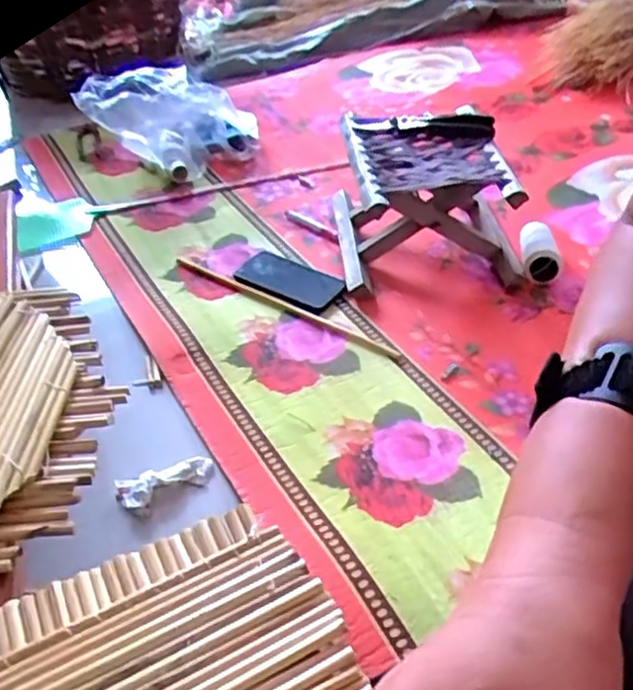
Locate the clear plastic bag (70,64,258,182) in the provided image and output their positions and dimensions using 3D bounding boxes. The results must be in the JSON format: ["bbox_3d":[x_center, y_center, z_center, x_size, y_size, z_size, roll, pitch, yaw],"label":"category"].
[{"bbox_3d":[-0.260,-0.404,1.289,0.302,0.167,0.124,-8,41,-5],"label":"clear plastic bag"}]

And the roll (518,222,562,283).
[{"bbox_3d":[0.329,-0.136,1.062,0.055,0.044,0.112,3,41,8],"label":"roll"}]

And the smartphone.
[{"bbox_3d":[-0.037,-0.095,1.066,0.159,0.015,0.093,27,50,21],"label":"smartphone"}]

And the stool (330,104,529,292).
[{"bbox_3d":[0.163,-0.214,1.078,0.261,0.184,0.251,-3,41,1],"label":"stool"}]

